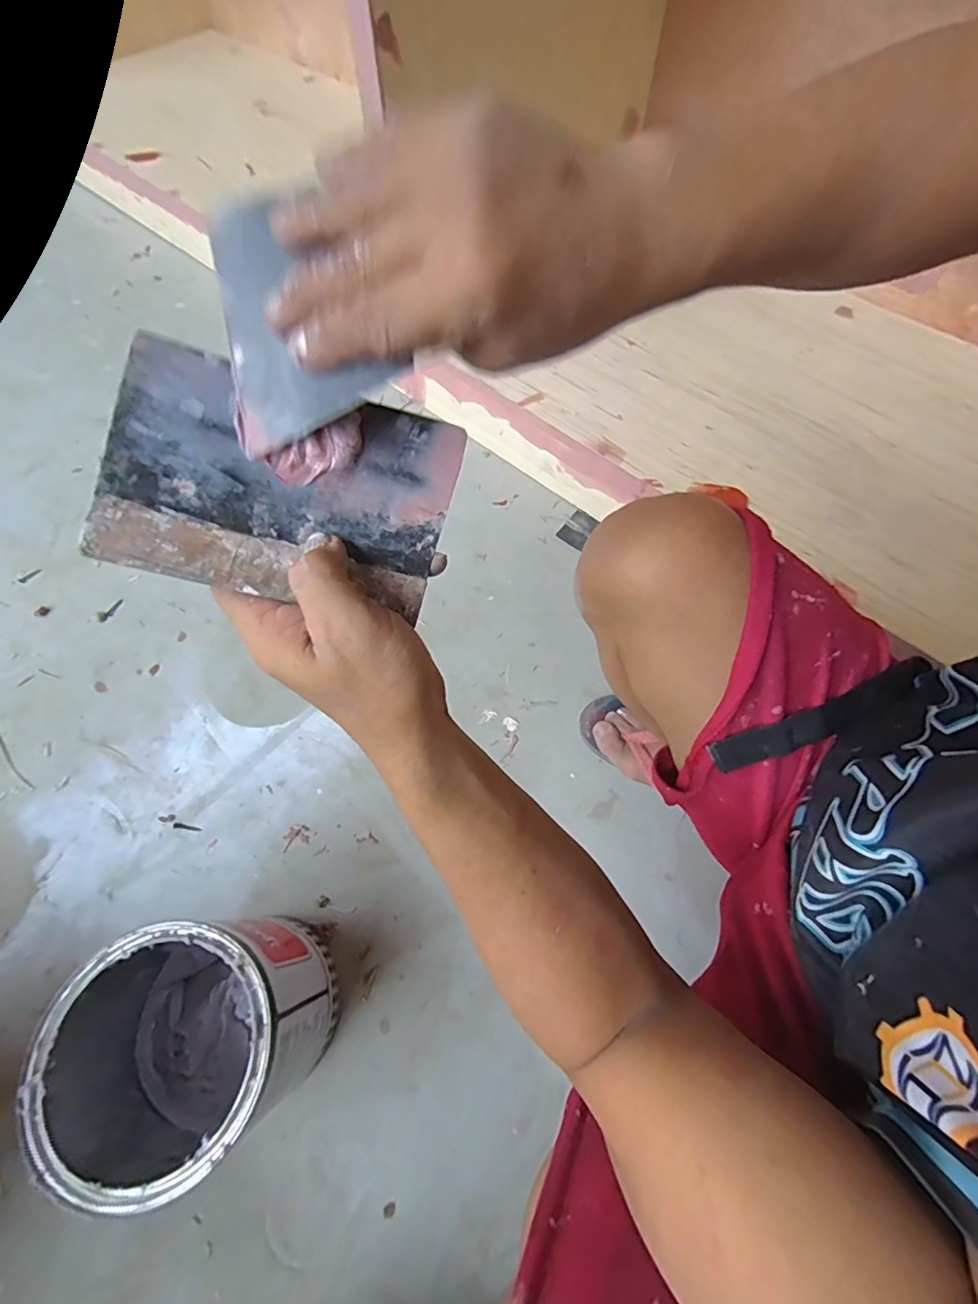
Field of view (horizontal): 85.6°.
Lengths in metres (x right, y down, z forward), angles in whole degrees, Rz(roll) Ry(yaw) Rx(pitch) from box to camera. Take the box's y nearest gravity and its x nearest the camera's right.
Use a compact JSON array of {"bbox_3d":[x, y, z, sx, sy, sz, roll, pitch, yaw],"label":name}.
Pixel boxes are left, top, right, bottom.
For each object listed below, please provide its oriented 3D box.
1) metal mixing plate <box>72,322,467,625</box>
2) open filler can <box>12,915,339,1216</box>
[{"bbox_3d":[-0.086,-0.071,0.227,0.135,0.005,0.097,12,78,-15],"label":"metal mixing plate"},{"bbox_3d":[-0.234,0.318,0.454,0.162,0.219,0.158,0,63,0],"label":"open filler can"}]

